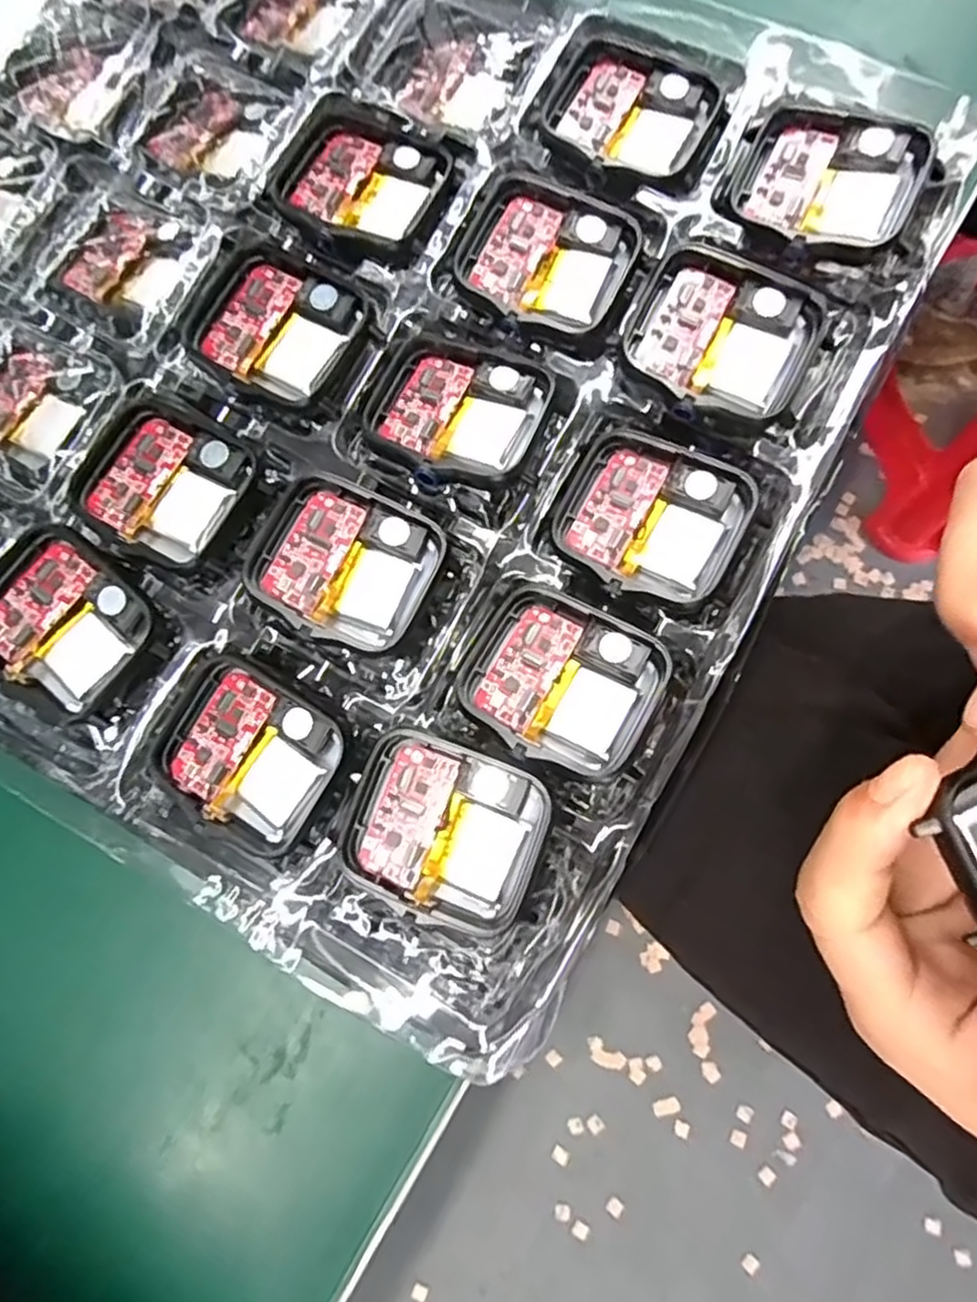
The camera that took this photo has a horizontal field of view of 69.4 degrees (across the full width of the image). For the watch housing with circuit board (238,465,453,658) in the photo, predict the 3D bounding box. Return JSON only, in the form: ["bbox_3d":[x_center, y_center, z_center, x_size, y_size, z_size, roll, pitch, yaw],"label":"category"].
[{"bbox_3d":[-0.036,-0.022,0.173,0.041,0.007,0.038,25,82,9],"label":"watch housing with circuit board"}]

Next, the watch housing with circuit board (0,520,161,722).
[{"bbox_3d":[-0.105,-0.008,0.172,0.042,0.012,0.037,42,85,11],"label":"watch housing with circuit board"}]

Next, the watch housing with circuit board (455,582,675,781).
[{"bbox_3d":[0.017,0.006,0.162,0.042,0.007,0.037,28,83,9],"label":"watch housing with circuit board"}]

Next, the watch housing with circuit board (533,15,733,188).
[{"bbox_3d":[0.038,-0.147,0.190,0.046,0.009,0.042,25,82,9],"label":"watch housing with circuit board"}]

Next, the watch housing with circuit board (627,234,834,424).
[{"bbox_3d":[0.057,-0.076,0.170,0.043,0.010,0.037,23,82,9],"label":"watch housing with circuit board"}]

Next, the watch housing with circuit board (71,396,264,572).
[{"bbox_3d":[-0.082,-0.042,0.179,0.040,0.009,0.038,29,83,9],"label":"watch housing with circuit board"}]

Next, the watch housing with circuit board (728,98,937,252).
[{"bbox_3d":[0.085,-0.119,0.177,0.043,0.011,0.038,31,83,10],"label":"watch housing with circuit board"}]

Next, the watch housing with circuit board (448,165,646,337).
[{"bbox_3d":[0.014,-0.104,0.183,0.044,0.008,0.036,29,83,9],"label":"watch housing with circuit board"}]

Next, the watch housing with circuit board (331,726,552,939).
[{"bbox_3d":[-0.011,0.040,0.156,0.043,0.009,0.036,21,82,8],"label":"watch housing with circuit board"}]

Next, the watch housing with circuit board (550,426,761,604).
[{"bbox_3d":[0.039,-0.032,0.170,0.042,0.009,0.037,26,82,9],"label":"watch housing with circuit board"}]

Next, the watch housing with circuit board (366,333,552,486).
[{"bbox_3d":[-0.009,-0.060,0.180,0.042,0.015,0.038,23,82,8],"label":"watch housing with circuit board"}]

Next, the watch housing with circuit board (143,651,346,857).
[{"bbox_3d":[-0.058,0.023,0.167,0.042,0.011,0.036,33,83,10],"label":"watch housing with circuit board"}]

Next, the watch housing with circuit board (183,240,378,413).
[{"bbox_3d":[-0.054,-0.082,0.185,0.045,0.015,0.038,27,83,9],"label":"watch housing with circuit board"}]

